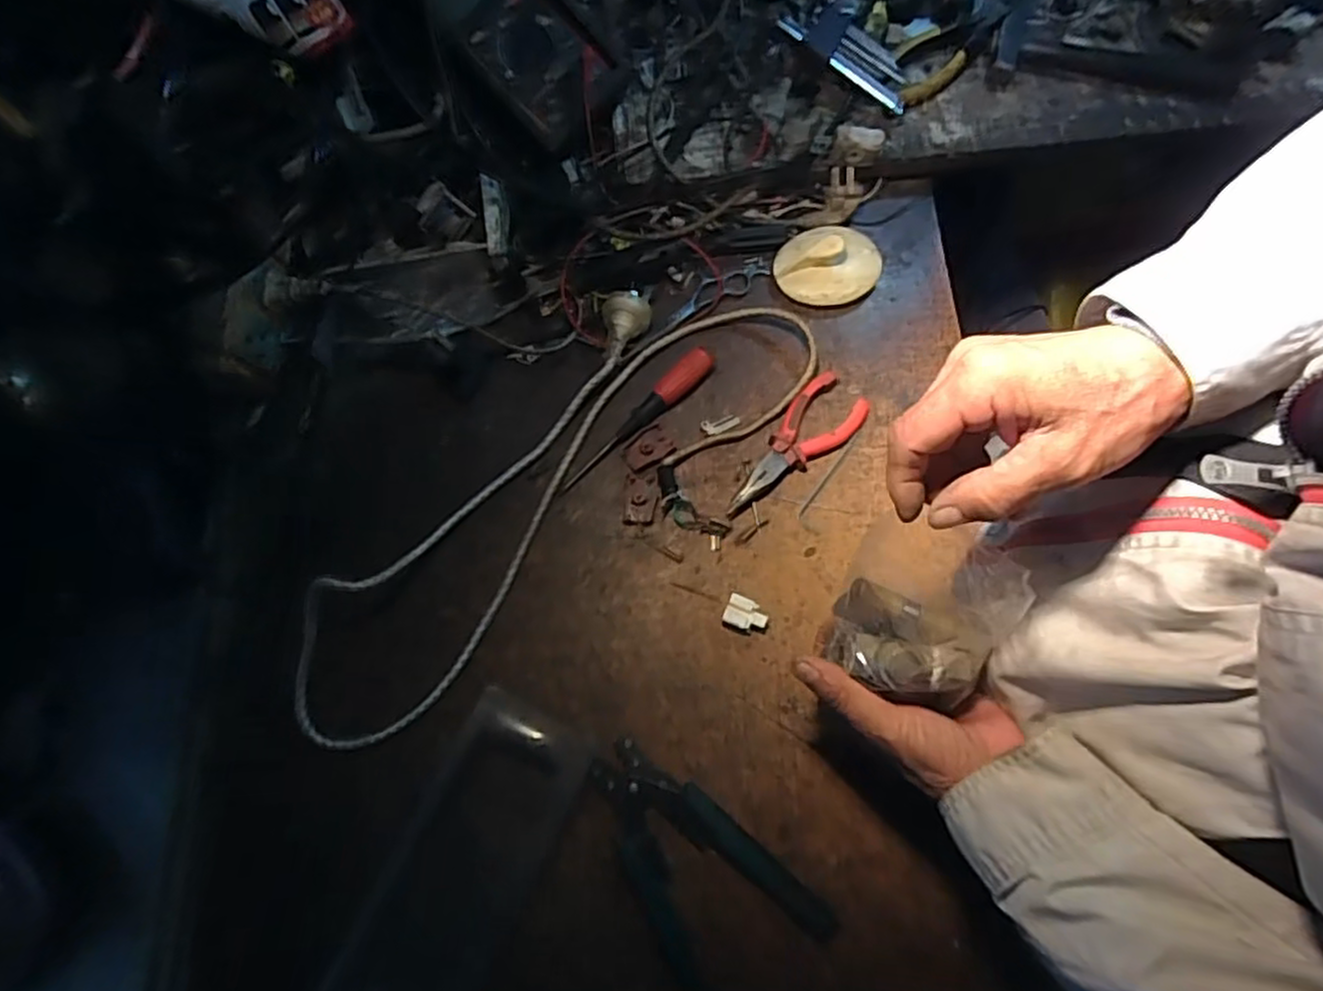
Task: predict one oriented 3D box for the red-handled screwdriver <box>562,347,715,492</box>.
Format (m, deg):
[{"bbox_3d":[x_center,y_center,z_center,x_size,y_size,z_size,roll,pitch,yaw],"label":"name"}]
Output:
[{"bbox_3d":[-0.020,-0.064,0.554,0.152,0.019,0.027,-43,77,-10],"label":"red-handled screwdriver"}]

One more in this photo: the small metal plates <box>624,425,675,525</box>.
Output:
[{"bbox_3d":[-0.014,-0.017,0.545,0.033,0.004,0.080,10,74,4],"label":"small metal plates"}]

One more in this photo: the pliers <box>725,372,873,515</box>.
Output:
[{"bbox_3d":[0.102,-0.038,0.546,0.140,0.014,0.051,-43,77,-10],"label":"pliers"}]

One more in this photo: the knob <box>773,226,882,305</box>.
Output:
[{"bbox_3d":[0.141,-0.200,0.582,0.084,0.034,0.076,19,75,7],"label":"knob"}]

